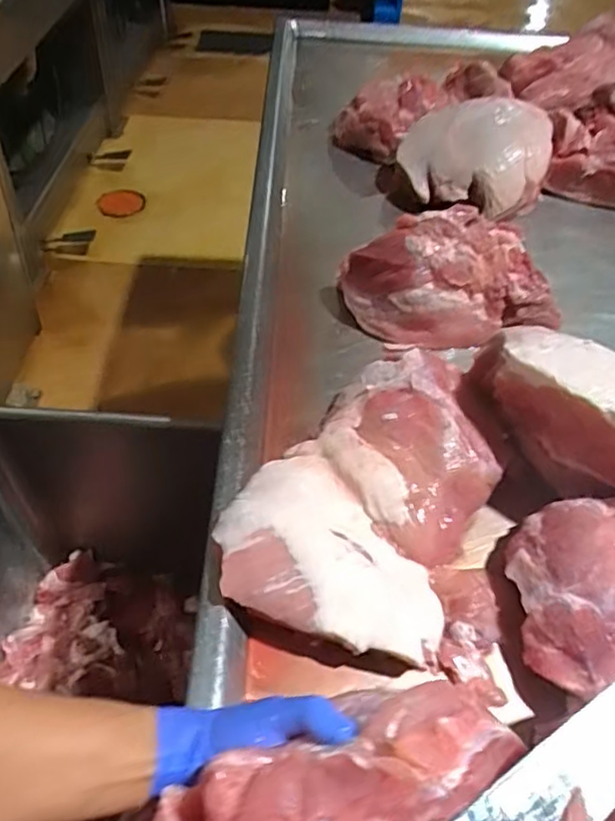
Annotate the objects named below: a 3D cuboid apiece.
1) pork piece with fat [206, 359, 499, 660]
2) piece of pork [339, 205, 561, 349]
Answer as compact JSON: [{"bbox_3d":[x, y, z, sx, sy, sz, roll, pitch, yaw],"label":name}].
[{"bbox_3d":[0.060,0.073,0.596,0.198,0.073,0.298,22,52,15],"label":"pork piece with fat"},{"bbox_3d":[0.167,-0.168,0.782,0.219,0.103,0.182,-18,53,-18],"label":"piece of pork"}]

